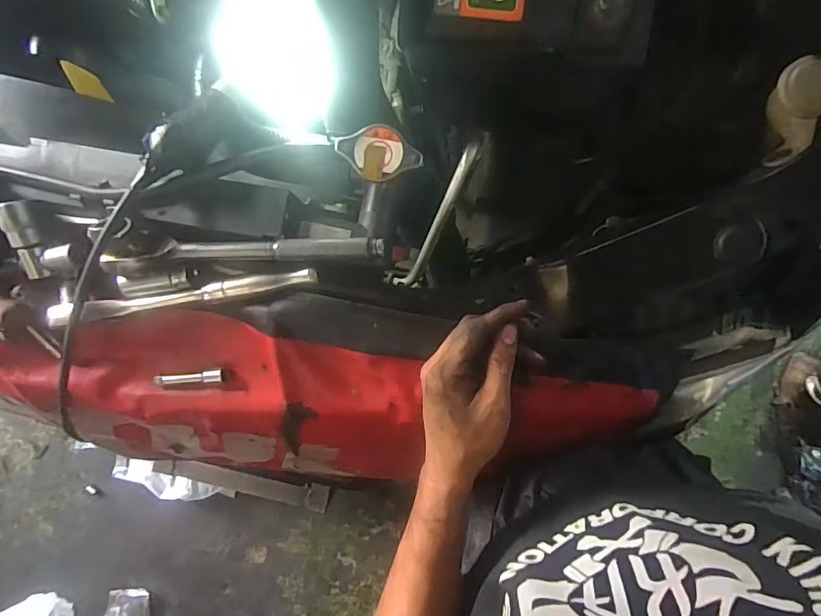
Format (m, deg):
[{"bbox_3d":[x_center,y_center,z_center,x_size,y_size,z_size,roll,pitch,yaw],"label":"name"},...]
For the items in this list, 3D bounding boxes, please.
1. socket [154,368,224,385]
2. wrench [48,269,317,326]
[{"bbox_3d":[-0.215,0.068,0.471,0.069,0.019,0.014,-4,92,6],"label":"socket"},{"bbox_3d":[-0.200,-0.014,0.418,0.236,0.032,0.029,-8,92,7],"label":"wrench"}]

